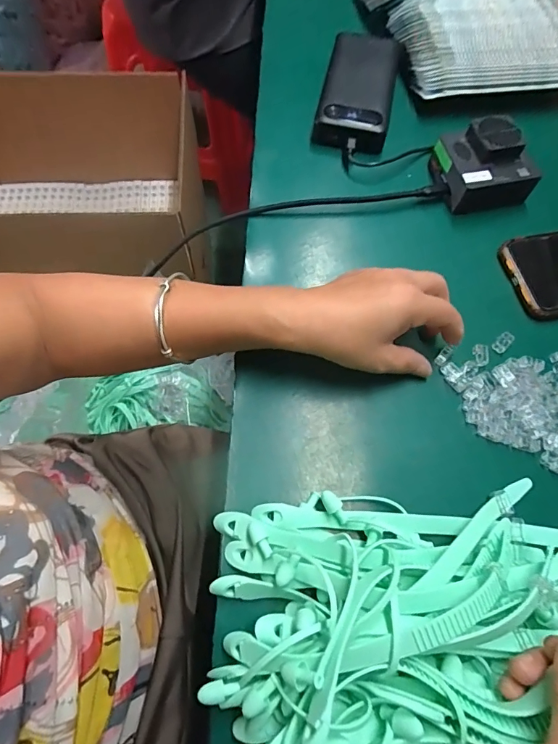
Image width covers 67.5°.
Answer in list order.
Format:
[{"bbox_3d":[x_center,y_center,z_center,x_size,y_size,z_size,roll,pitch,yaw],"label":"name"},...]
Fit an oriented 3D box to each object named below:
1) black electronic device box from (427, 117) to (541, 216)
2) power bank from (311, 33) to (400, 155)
[{"bbox_3d":[0.192,-0.193,0.387,0.079,0.044,0.064,-7,70,-3],"label":"black electronic device box"},{"bbox_3d":[0.083,-0.294,0.436,0.071,0.028,0.149,12,70,4],"label":"power bank"}]

